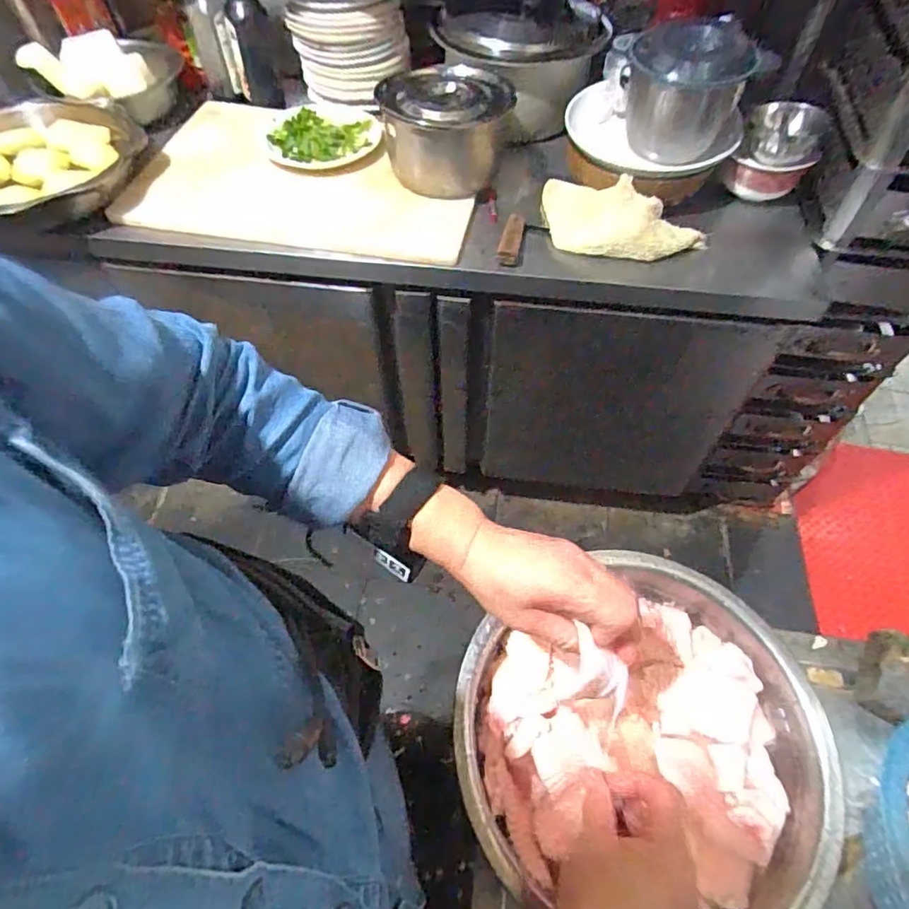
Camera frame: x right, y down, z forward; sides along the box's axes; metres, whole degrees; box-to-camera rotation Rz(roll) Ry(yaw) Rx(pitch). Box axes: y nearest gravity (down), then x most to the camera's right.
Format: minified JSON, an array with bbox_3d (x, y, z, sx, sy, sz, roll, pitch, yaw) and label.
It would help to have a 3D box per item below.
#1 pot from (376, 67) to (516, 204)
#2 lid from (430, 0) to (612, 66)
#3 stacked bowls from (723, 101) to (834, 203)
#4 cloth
[{"bbox_3d":[-0.015,-0.563,0.945,0.206,0.127,0.218,0,58,0],"label":"pot"},{"bbox_3d":[0.127,-0.794,1.006,0.309,0.050,0.266,10,58,6],"label":"lid"},{"bbox_3d":[0.533,-0.499,0.918,0.126,0.112,0.122,0,58,0],"label":"stacked bowls"},{"bbox_3d":[0.255,-0.370,0.881,0.271,0.067,0.123,27,61,16],"label":"cloth"}]

